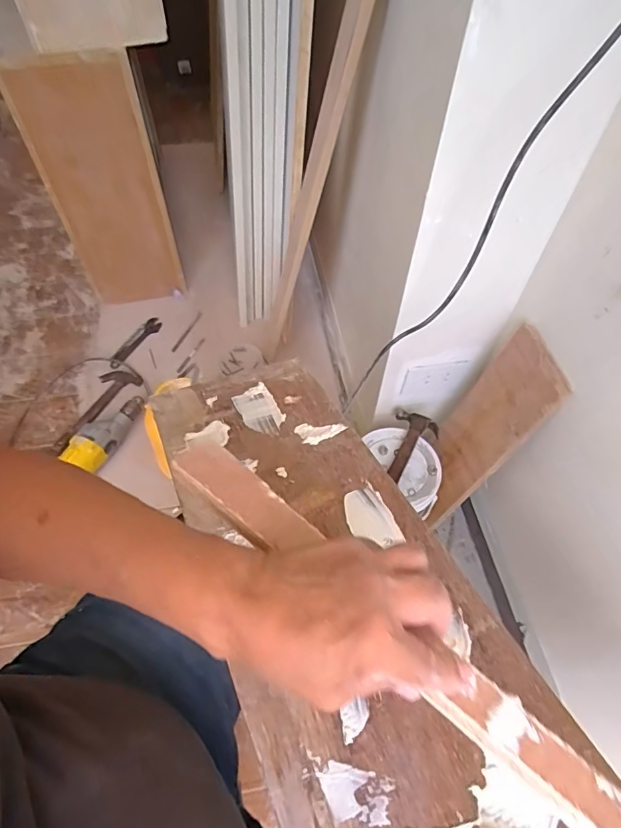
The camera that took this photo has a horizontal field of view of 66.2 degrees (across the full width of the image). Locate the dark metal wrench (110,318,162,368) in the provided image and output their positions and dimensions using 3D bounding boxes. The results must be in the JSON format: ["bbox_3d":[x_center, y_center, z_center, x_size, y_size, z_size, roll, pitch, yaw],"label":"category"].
[{"bbox_3d":[-0.491,-0.203,1.333,0.052,0.009,0.192,27,61,16],"label":"dark metal wrench"}]

